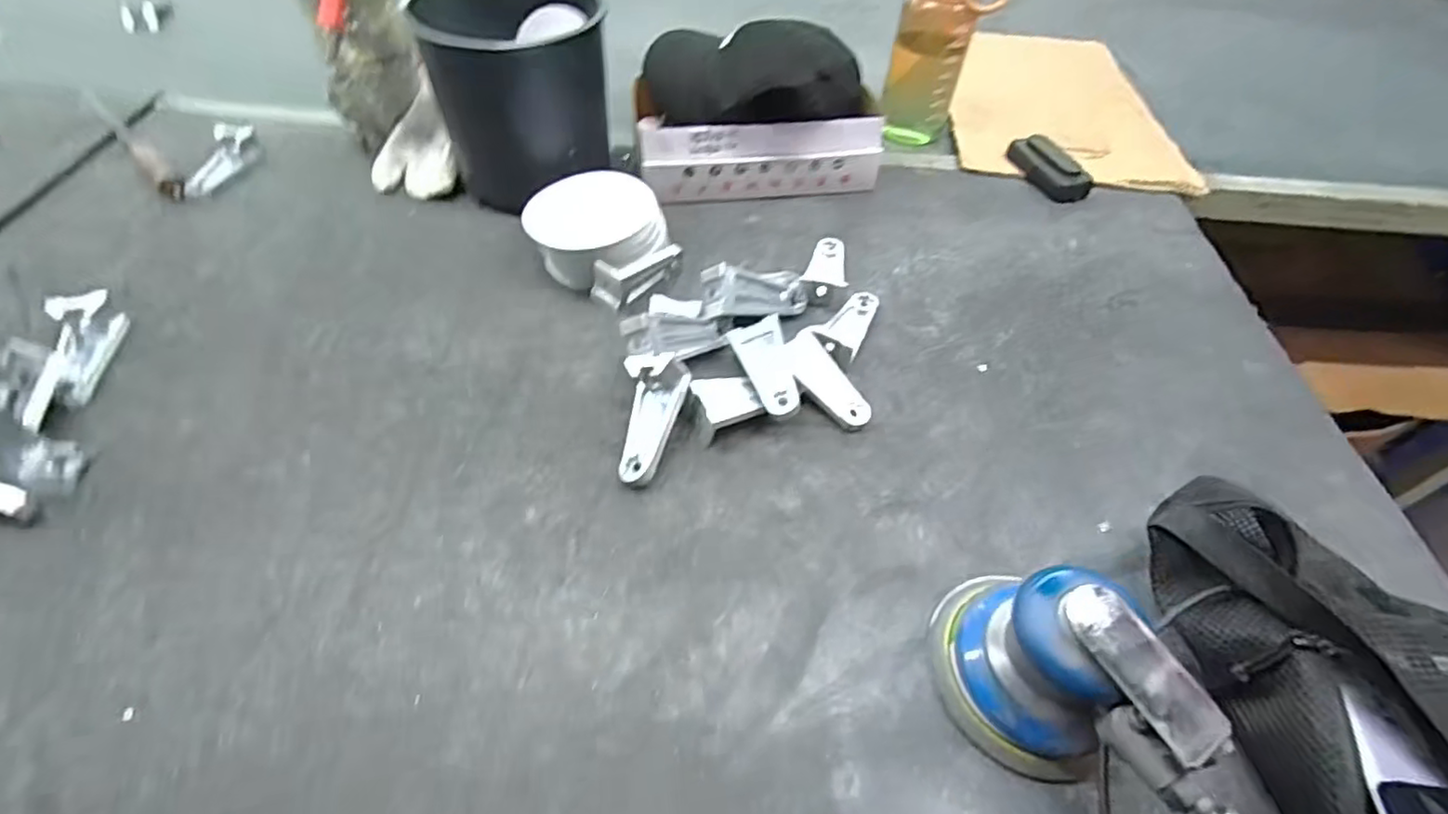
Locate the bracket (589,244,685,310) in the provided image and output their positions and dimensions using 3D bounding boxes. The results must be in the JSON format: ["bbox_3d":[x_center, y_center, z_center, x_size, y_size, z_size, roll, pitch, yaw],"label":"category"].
[{"bbox_3d":[-0.079,-0.132,0.596,0.030,0.041,0.098,30,56,20],"label":"bracket"}]

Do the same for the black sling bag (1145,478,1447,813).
[{"bbox_3d":[0.386,0.194,0.341,0.167,0.071,0.331,-6,52,-8],"label":"black sling bag"}]

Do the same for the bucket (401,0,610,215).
[{"bbox_3d":[-0.203,-0.313,0.655,0.160,0.169,0.160,1,51,-2],"label":"bucket"}]

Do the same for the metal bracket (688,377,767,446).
[{"bbox_3d":[0.001,0.001,0.506,0.056,0.029,0.045,-17,54,-16],"label":"metal bracket"}]

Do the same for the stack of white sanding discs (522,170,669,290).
[{"bbox_3d":[-0.121,-0.166,0.612,0.116,0.060,0.116,25,54,17],"label":"stack of white sanding discs"}]

